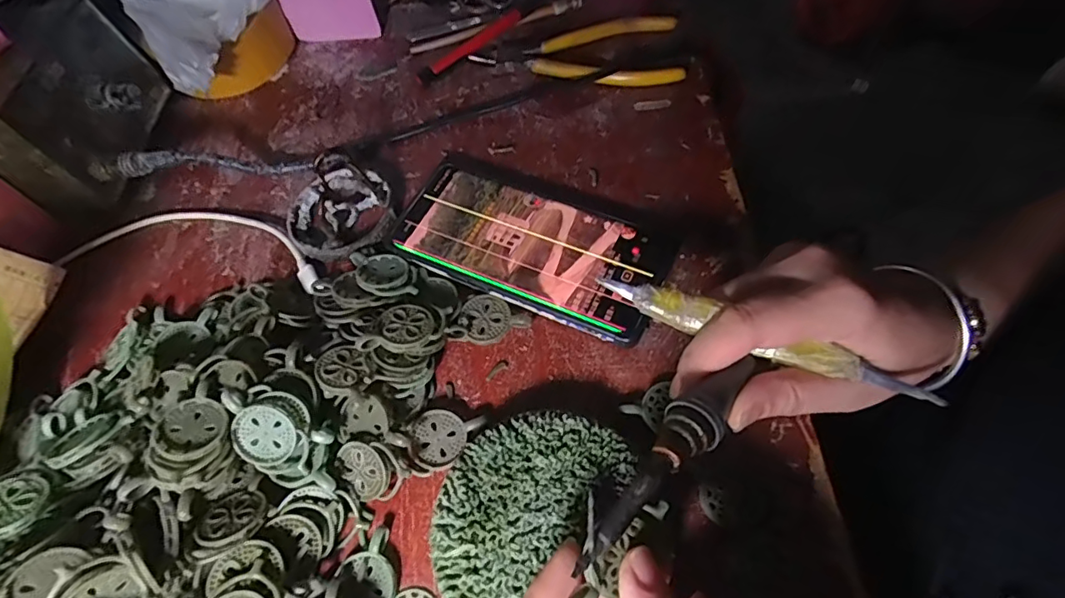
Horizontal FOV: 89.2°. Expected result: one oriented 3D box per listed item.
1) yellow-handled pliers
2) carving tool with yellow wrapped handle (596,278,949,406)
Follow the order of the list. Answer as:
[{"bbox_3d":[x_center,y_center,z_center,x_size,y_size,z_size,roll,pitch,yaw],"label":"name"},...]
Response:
[{"bbox_3d":[0.034,-0.186,0.398,0.149,0.012,0.061,5,62,7],"label":"yellow-handled pliers"},{"bbox_3d":[0.101,0.017,0.240,0.149,0.011,0.013,20,63,14],"label":"carving tool with yellow wrapped handle"}]

